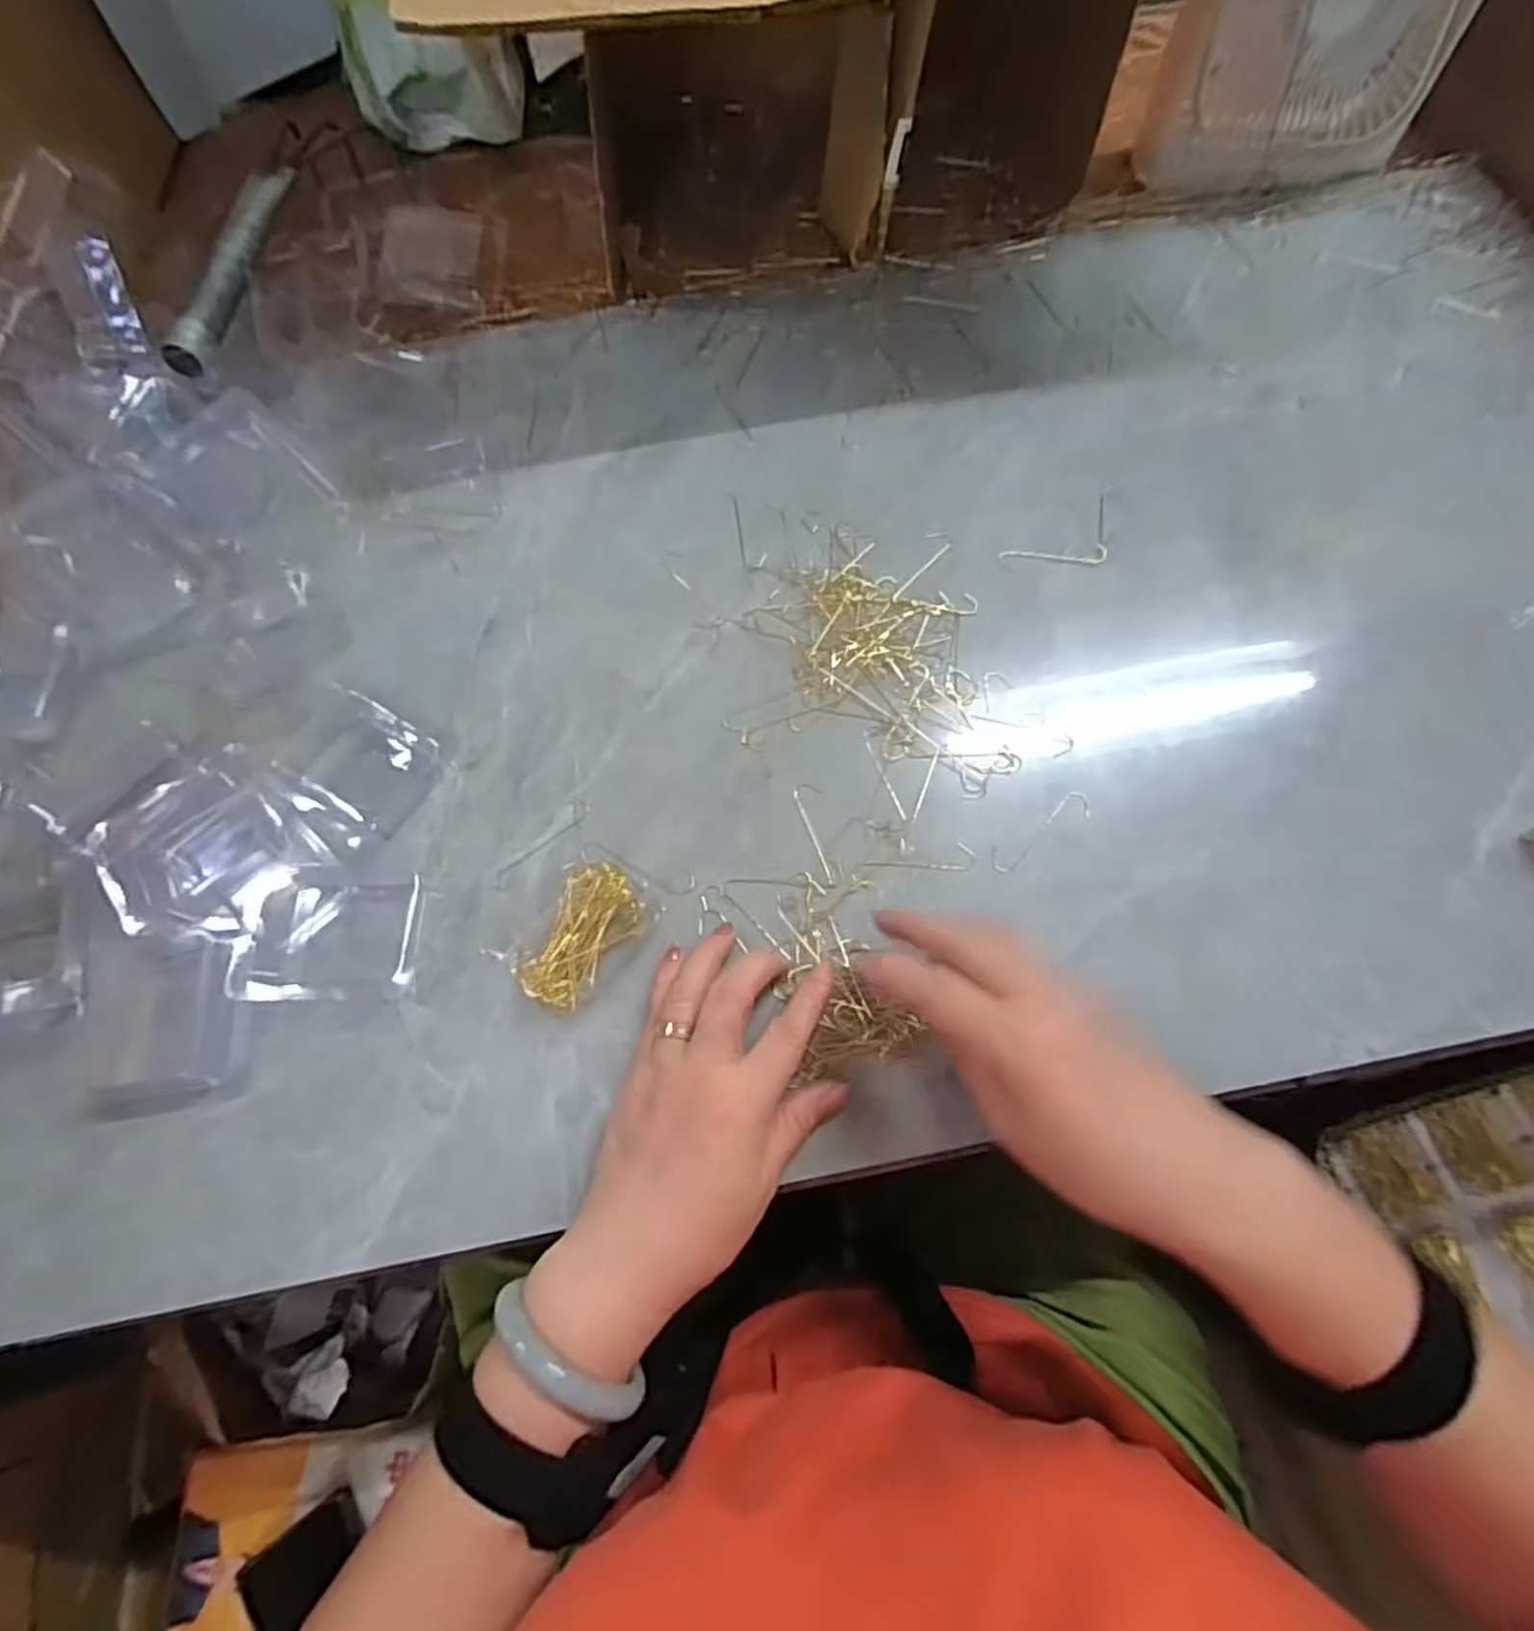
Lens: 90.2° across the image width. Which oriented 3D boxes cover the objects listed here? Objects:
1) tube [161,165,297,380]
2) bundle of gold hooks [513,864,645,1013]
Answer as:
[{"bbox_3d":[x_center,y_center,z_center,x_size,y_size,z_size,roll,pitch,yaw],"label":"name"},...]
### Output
[{"bbox_3d":[-0.365,-0.379,0.524,0.021,0.022,0.194,2,68,4],"label":"tube"},{"bbox_3d":[-0.092,0.060,0.382,0.041,0.017,0.070,33,72,15],"label":"bundle of gold hooks"}]

